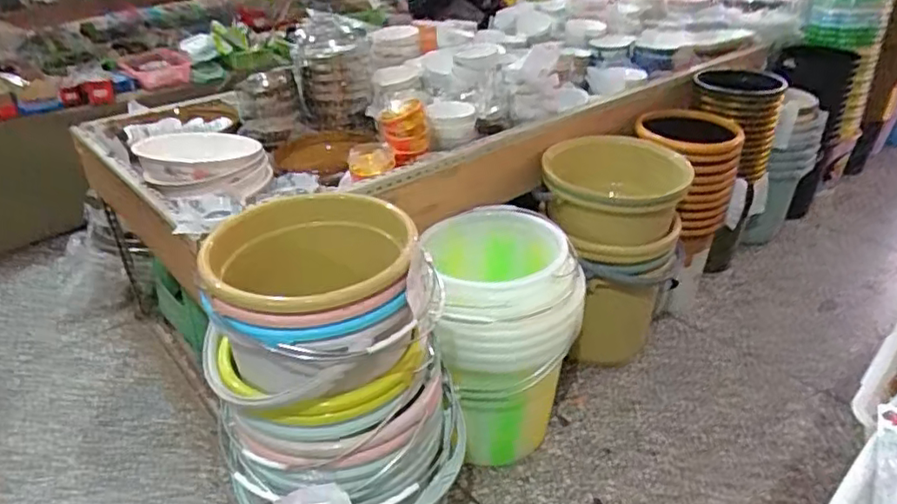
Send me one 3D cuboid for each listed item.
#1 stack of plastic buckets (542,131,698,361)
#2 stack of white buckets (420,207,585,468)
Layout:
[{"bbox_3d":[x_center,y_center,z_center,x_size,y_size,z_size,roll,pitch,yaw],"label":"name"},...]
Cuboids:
[{"bbox_3d":[0.404,-0.007,1.574,0.334,0.457,0.355,6,32,12],"label":"stack of plastic buckets"},{"bbox_3d":[0.115,0.178,1.333,0.292,0.433,0.345,-5,32,-5],"label":"stack of white buckets"}]

